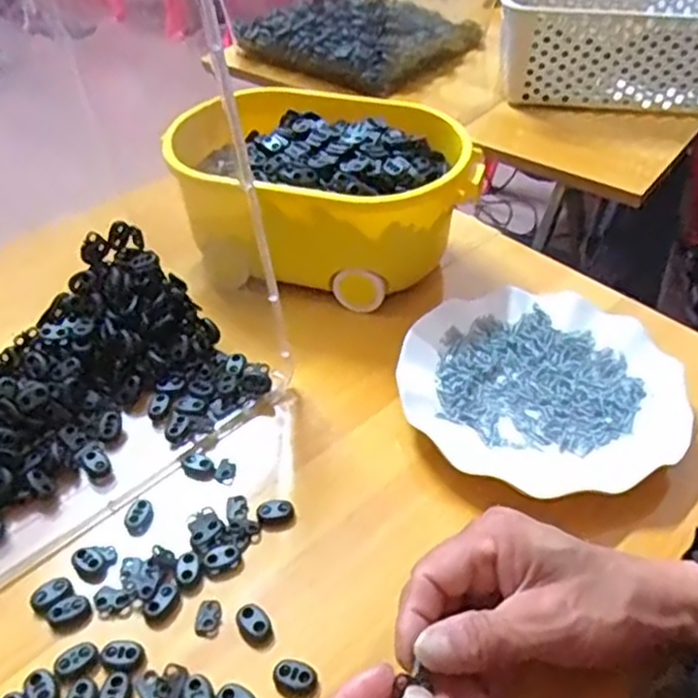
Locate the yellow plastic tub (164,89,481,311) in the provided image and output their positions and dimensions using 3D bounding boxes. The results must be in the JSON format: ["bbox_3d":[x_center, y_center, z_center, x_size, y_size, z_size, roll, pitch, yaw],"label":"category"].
[{"bbox_3d":[-0.017,-0.120,0.601,0.232,0.110,0.154,11,44,14],"label":"yellow plastic tub"}]

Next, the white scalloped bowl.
[{"bbox_3d":[0.129,0.027,0.492,0.177,0.026,0.173,-1,42,1],"label":"white scalloped bowl"}]

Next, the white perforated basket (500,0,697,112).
[{"bbox_3d":[0.347,-0.375,0.870,0.335,0.110,0.205,3,43,5],"label":"white perforated basket"}]

